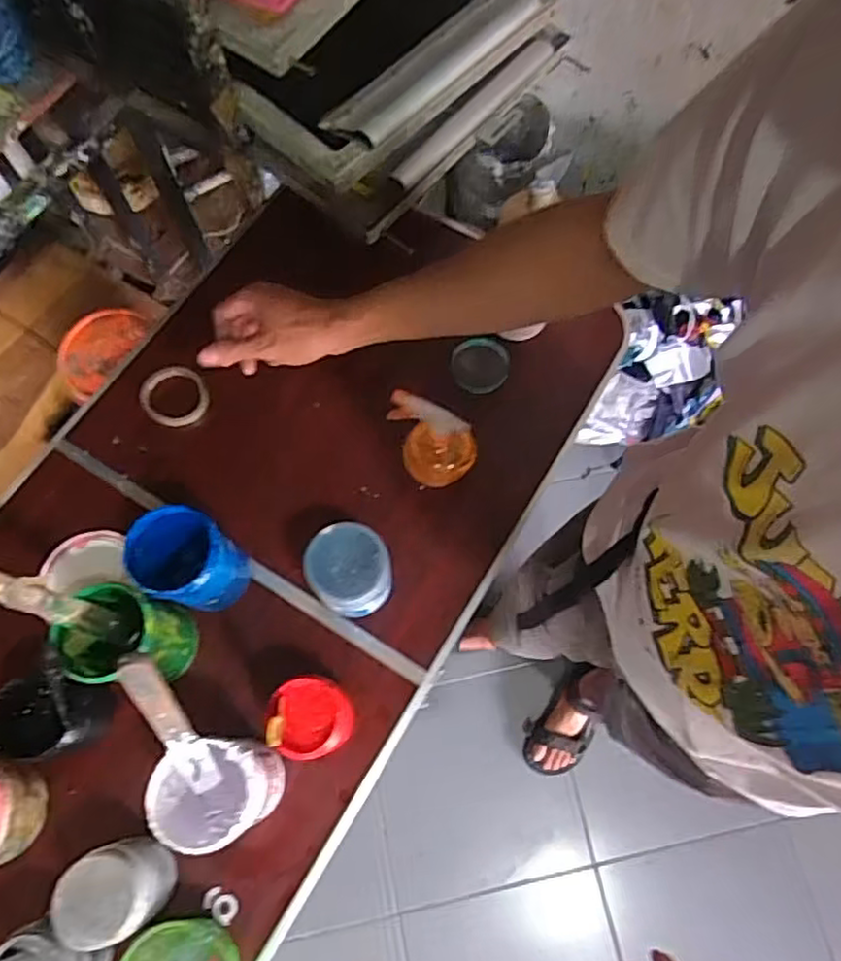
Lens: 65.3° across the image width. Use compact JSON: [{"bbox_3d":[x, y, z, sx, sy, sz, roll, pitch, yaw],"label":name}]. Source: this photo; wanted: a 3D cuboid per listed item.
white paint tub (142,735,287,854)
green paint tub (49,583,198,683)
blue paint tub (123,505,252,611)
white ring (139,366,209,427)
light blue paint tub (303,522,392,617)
[{"bbox_3d":[-0.208,0.314,0.667,0.112,0.126,0.096,-9,71,-4],"label":"white paint tub"},{"bbox_3d":[-0.322,0.174,0.722,0.109,0.132,0.096,17,71,5],"label":"green paint tub"},{"bbox_3d":[-0.266,0.095,0.755,0.099,0.156,0.094,0,71,-1],"label":"blue paint tub"},{"bbox_3d":[-0.340,-0.117,0.908,0.091,0.015,0.085,0,71,-1],"label":"white ring"},{"bbox_3d":[-0.081,0.108,0.772,0.091,0.112,0.090,0,71,-1],"label":"light blue paint tub"}]

